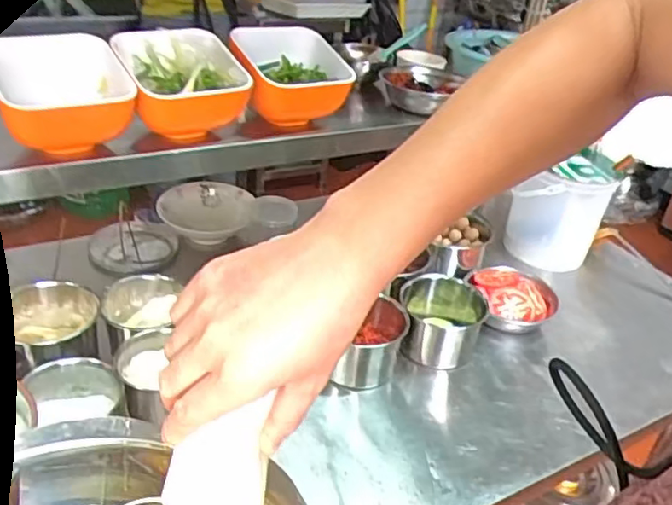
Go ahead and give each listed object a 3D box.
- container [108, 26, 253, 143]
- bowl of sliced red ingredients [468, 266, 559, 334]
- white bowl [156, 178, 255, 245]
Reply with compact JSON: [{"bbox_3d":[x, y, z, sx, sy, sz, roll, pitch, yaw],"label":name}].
[{"bbox_3d":[-0.204,-0.223,0.834,0.154,0.113,0.129,-7,35,-21],"label":"container"},{"bbox_3d":[0.307,0.080,1.068,0.151,0.068,0.143,5,32,-3],"label":"bowl of sliced red ingredients"},{"bbox_3d":[-0.243,-0.071,1.162,0.166,0.075,0.155,4,33,-6],"label":"white bowl"}]

